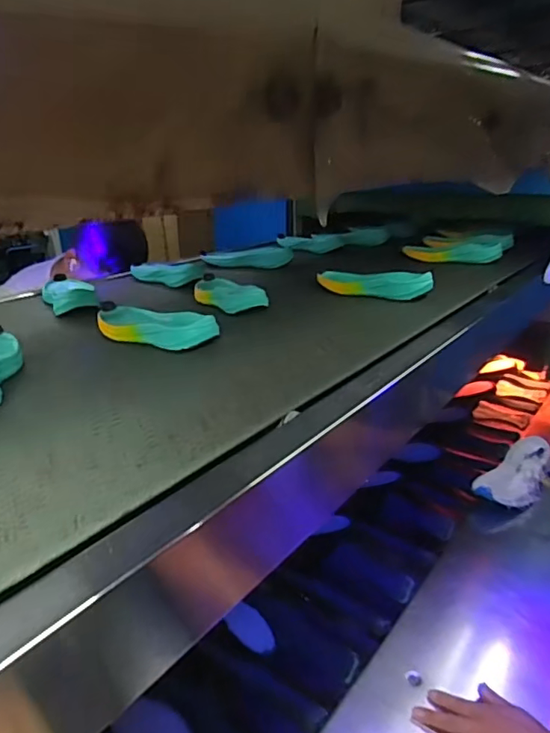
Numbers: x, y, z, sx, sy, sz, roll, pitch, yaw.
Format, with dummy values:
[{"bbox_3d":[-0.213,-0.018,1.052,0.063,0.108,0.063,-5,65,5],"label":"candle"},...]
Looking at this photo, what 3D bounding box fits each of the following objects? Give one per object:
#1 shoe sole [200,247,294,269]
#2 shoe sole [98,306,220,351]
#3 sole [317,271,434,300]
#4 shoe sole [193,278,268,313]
[{"bbox_3d":[-0.066,-0.259,1.261,0.227,0.040,0.082,16,29,29],"label":"shoe sole"},{"bbox_3d":[-0.183,-0.061,0.772,0.222,0.038,0.085,21,32,36],"label":"shoe sole"},{"bbox_3d":[0.170,-0.153,0.977,0.221,0.036,0.057,15,29,28],"label":"sole"},{"bbox_3d":[-0.091,-0.131,0.953,0.070,0.029,0.207,-15,24,-27],"label":"shoe sole"}]

